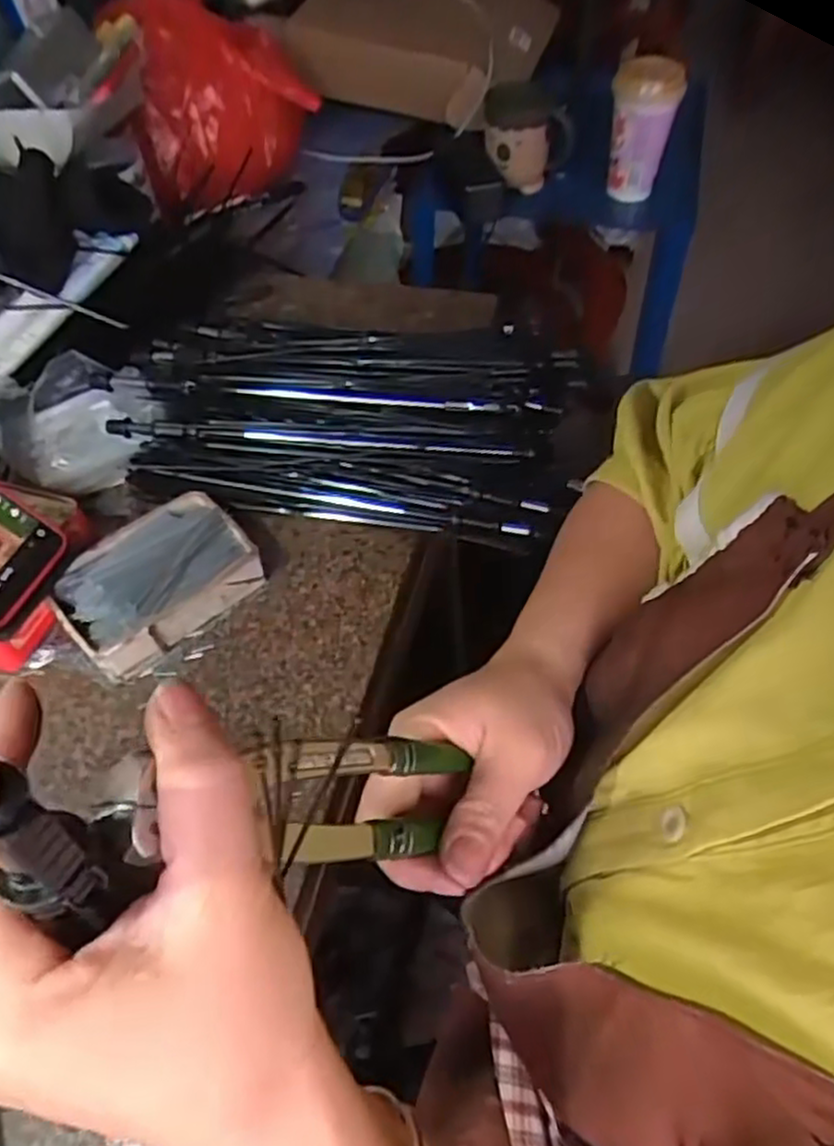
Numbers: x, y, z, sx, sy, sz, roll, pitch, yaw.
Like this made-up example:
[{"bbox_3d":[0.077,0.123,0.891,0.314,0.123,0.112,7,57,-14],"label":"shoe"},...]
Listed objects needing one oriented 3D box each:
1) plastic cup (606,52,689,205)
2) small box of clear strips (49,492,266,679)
[{"bbox_3d":[0.267,-0.526,0.879,0.079,0.136,0.073,12,56,11],"label":"plastic cup"},{"bbox_3d":[-0.180,0.005,0.510,0.124,0.033,0.087,-38,61,-22],"label":"small box of clear strips"}]

